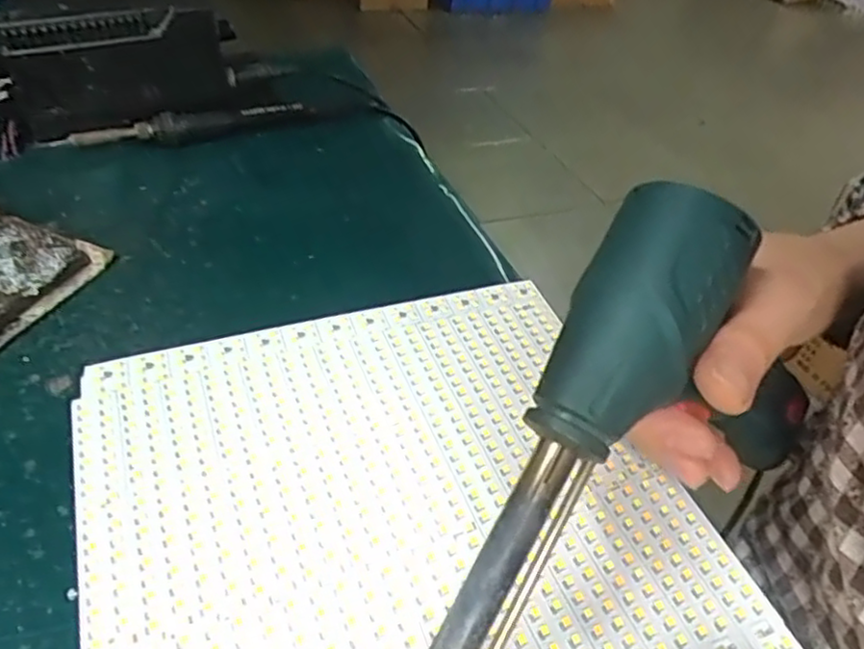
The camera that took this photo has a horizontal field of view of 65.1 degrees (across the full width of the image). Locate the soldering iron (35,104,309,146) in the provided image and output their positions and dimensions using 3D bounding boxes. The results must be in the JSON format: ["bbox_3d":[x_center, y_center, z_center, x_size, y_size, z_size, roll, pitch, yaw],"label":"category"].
[{"bbox_3d":[-0.189,-0.151,0.514,0.193,0.022,0.021,-9,44,-17],"label":"soldering iron"}]

